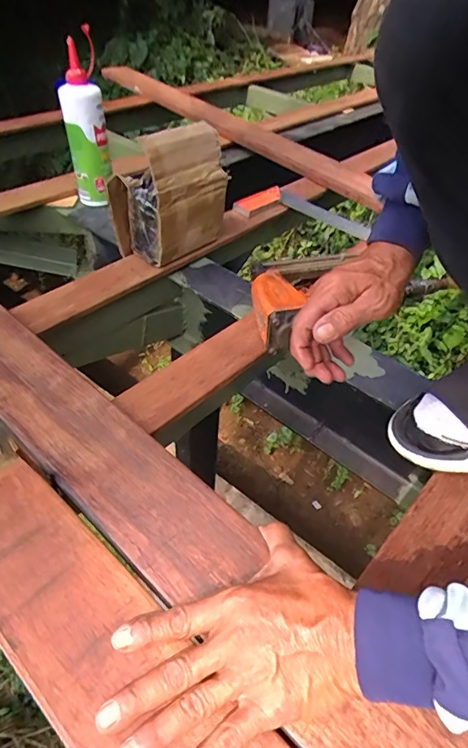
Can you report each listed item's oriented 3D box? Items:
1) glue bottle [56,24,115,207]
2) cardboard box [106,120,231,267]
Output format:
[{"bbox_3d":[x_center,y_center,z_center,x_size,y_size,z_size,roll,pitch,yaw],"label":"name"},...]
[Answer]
[{"bbox_3d":[-0.247,-0.404,0.771,0.070,0.239,0.076,-6,45,-11],"label":"glue bottle"},{"bbox_3d":[-0.089,-0.257,0.655,0.077,0.160,0.163,34,51,27],"label":"cardboard box"}]

